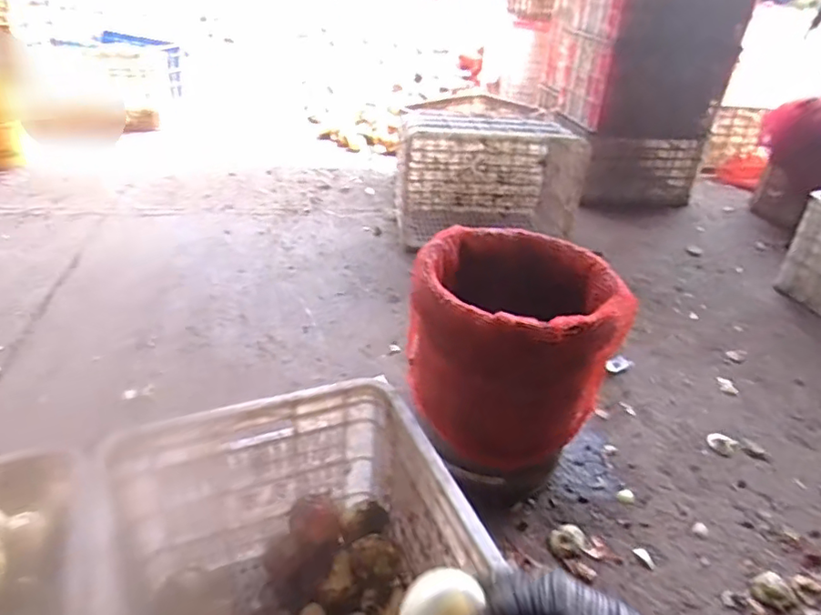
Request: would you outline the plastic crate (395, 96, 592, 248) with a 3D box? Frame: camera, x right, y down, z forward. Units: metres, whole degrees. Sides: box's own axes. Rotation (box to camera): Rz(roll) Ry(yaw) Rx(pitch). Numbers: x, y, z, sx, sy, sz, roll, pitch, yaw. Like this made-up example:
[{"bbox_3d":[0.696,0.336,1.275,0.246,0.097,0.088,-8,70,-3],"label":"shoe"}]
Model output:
[{"bbox_3d":[0.232,-0.399,1.757,0.510,0.348,0.316,4,34,1],"label":"plastic crate"}]

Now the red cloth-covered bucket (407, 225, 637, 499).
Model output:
[{"bbox_3d":[0.162,0.079,0.957,0.302,0.325,0.299,4,32,-2],"label":"red cloth-covered bucket"}]

